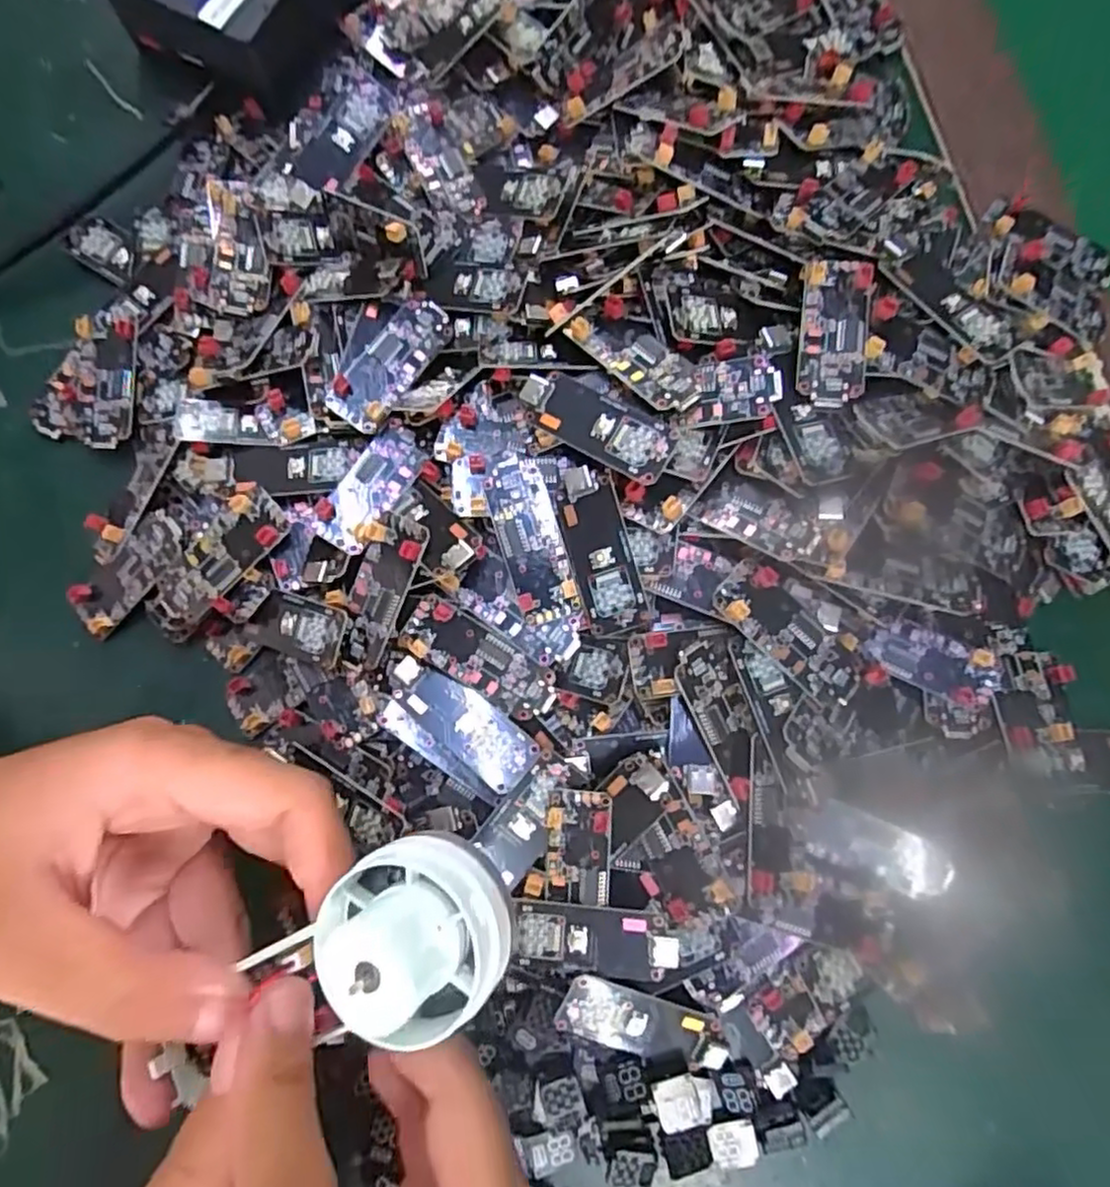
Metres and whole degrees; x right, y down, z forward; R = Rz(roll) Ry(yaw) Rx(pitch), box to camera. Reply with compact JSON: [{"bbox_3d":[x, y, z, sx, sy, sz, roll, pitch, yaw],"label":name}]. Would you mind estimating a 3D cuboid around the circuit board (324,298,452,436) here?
[{"bbox_3d":[-0.054,-0.077,0.232,0.020,0.007,0.050,35,79,6],"label":"circuit board"}]

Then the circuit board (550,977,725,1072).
[{"bbox_3d":[0.026,0.127,0.203,0.050,0.004,0.018,21,93,-8],"label":"circuit board"}]

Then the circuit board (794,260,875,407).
[{"bbox_3d":[0.085,-0.079,0.213,0.020,0.009,0.049,9,78,1],"label":"circuit board"}]

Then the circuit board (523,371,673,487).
[{"bbox_3d":[0.013,-0.052,0.212,0.049,0.006,0.018,32,90,17],"label":"circuit board"}]

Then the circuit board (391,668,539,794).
[{"bbox_3d":[-0.028,0.041,0.215,0.046,0.005,0.019,35,79,6],"label":"circuit board"}]

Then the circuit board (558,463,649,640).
[{"bbox_3d":[0.014,-0.013,0.213,0.017,0.007,0.050,-14,78,-4],"label":"circuit board"}]

